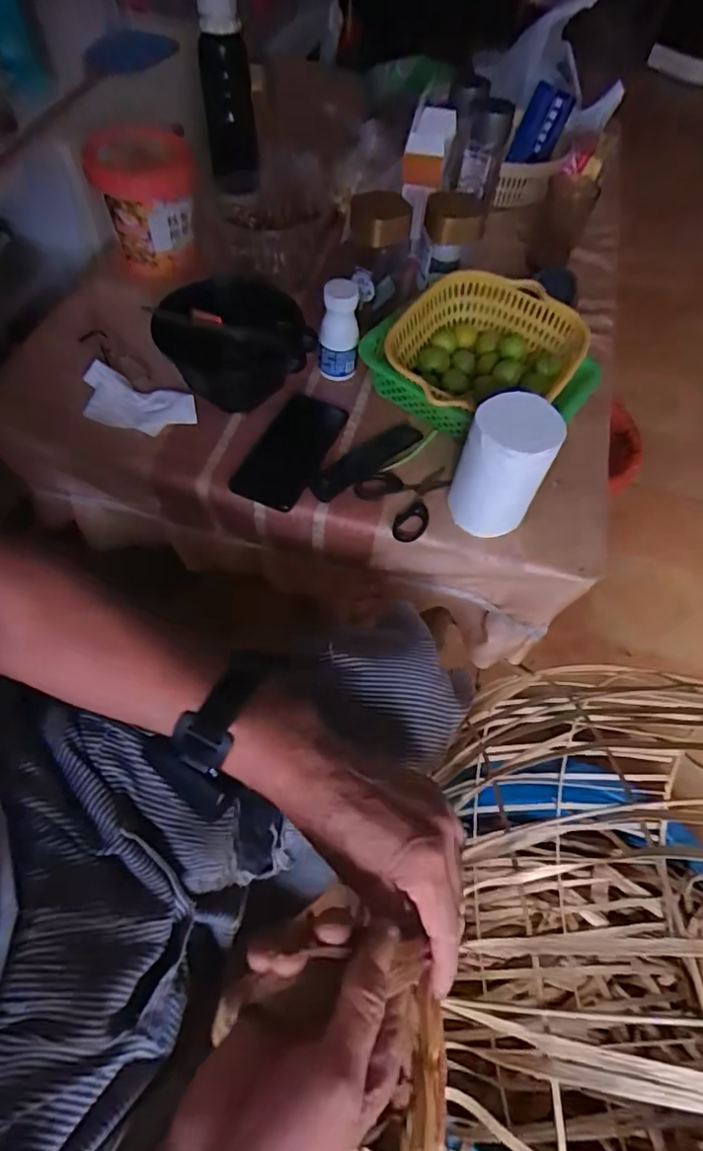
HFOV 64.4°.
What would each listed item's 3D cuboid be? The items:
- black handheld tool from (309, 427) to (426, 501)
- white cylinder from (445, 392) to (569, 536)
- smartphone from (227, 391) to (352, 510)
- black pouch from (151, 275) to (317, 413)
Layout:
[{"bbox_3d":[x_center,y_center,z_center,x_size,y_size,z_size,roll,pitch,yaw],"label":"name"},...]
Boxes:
[{"bbox_3d":[0.015,-0.128,0.621,0.147,0.012,0.040,-35,68,-21],"label":"black handheld tool"},{"bbox_3d":[0.149,-0.107,0.555,0.080,0.130,0.070,18,60,7],"label":"white cylinder"},{"bbox_3d":[-0.069,-0.143,0.626,0.086,0.011,0.160,20,60,8],"label":"smartphone"},{"bbox_3d":[-0.128,-0.263,0.644,0.177,0.105,0.111,15,60,5],"label":"black pouch"}]

